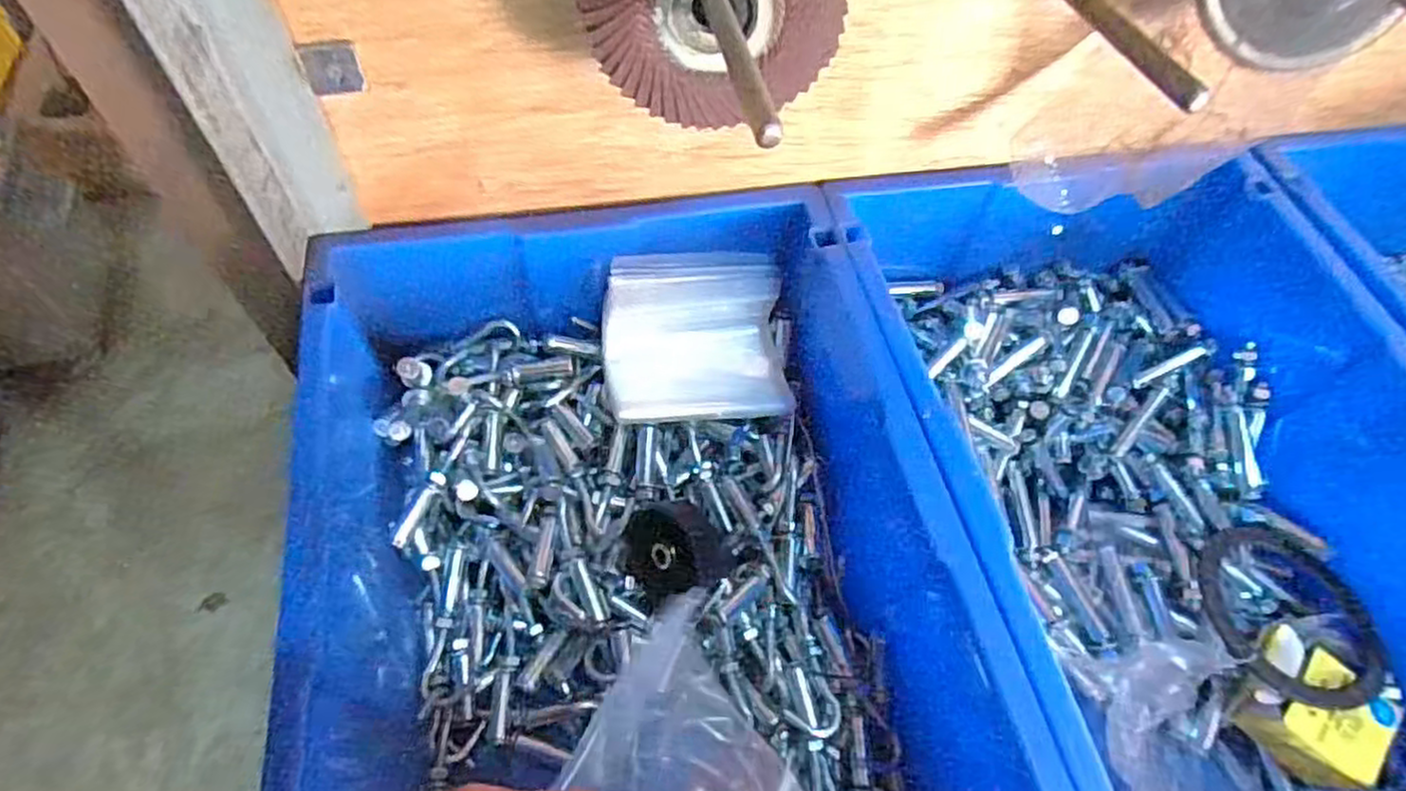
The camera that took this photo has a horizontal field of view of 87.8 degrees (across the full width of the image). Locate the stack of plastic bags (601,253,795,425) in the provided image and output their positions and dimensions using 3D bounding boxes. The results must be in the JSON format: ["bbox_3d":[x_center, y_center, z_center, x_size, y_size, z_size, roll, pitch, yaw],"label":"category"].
[{"bbox_3d":[-0.003,-0.039,0.464,0.117,0.057,0.106,-5,58,-7],"label":"stack of plastic bags"}]

